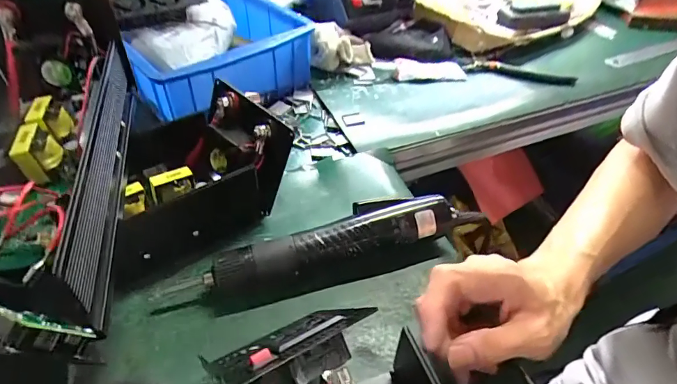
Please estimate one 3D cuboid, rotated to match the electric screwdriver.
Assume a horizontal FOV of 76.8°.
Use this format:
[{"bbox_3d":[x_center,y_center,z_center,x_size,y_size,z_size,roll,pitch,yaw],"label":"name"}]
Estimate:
[{"bbox_3d":[-0.006,0.045,0.341,0.266,0.043,0.031,-12,46,-13],"label":"electric screwdriver"}]

